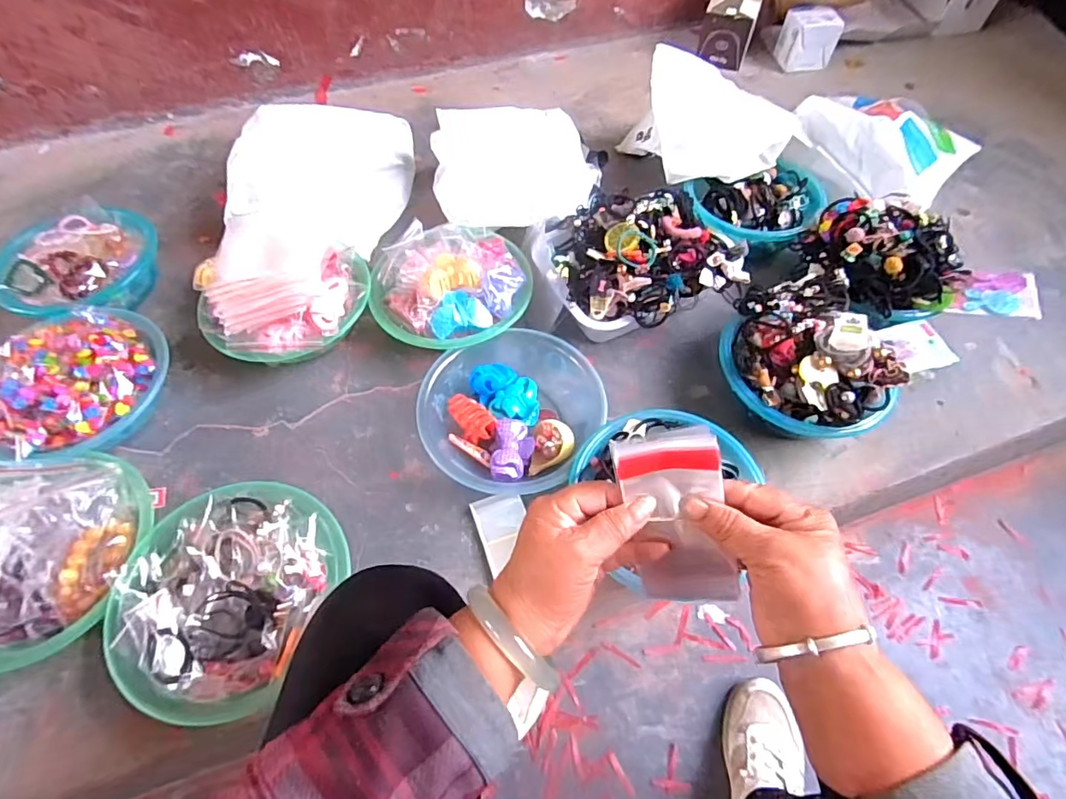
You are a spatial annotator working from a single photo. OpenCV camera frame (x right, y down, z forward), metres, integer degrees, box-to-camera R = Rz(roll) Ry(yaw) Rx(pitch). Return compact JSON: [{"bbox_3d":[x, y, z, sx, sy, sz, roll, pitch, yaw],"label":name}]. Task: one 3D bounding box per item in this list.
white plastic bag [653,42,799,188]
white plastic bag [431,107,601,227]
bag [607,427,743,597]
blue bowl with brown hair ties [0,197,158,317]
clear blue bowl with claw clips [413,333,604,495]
[{"bbox_3d":[0.325,-0.478,0.901,0.240,0.127,0.176,-5,59,-4],"label":"white plastic bag"},{"bbox_3d":[-0.030,-0.410,0.940,0.289,0.077,0.257,-1,59,-1],"label":"white plastic bag"},{"bbox_3d":[0.090,0.069,0.337,0.060,0.107,0.014,-11,17,11],"label":"bag"},{"bbox_3d":[-0.705,-0.199,0.838,0.202,0.096,0.230,1,59,0],"label":"blue bowl with brown hair ties"},{"bbox_3d":[-0.027,0.019,0.719,0.228,0.066,0.227,0,59,0],"label":"clear blue bowl with claw clips"}]

